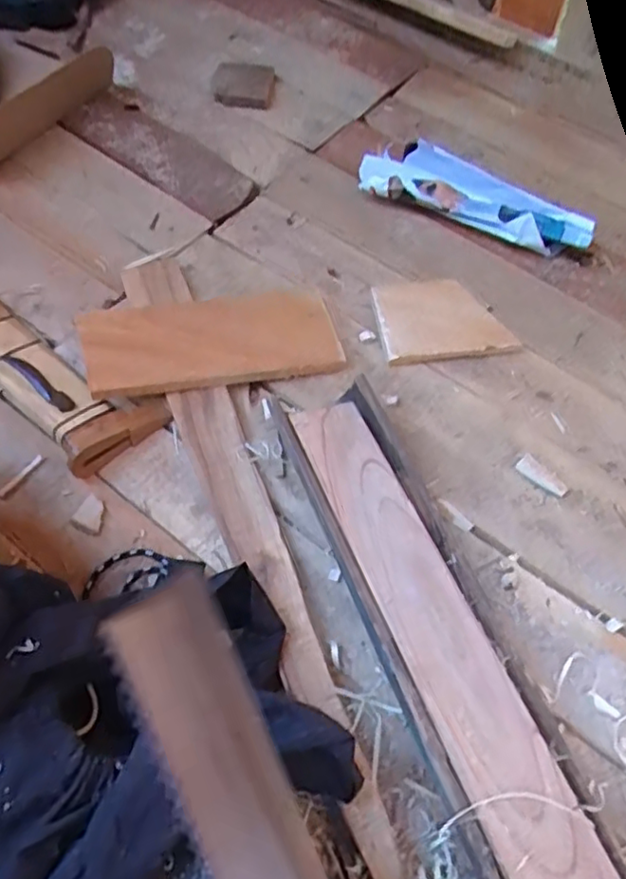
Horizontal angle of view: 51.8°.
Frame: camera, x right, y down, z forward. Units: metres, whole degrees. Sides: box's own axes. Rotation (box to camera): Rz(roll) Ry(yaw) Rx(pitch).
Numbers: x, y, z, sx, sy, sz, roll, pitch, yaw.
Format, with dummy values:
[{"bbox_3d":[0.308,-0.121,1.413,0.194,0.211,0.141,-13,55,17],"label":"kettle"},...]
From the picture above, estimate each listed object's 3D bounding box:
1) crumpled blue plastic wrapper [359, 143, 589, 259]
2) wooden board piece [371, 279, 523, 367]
[{"bbox_3d":[0.184,-0.274,0.742,0.269,0.052,0.084,20,58,8],"label":"crumpled blue plastic wrapper"},{"bbox_3d":[0.130,-0.122,0.663,0.129,0.020,0.094,-8,59,-10],"label":"wooden board piece"}]

